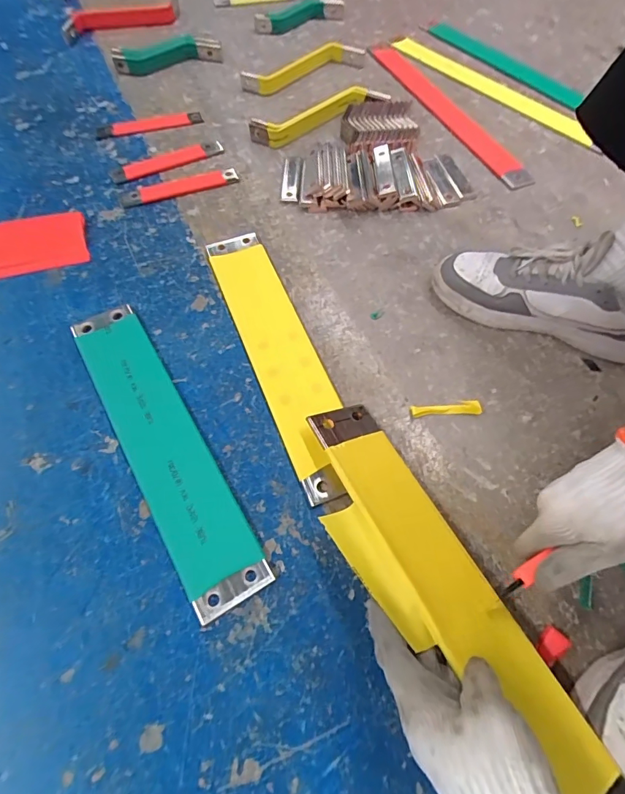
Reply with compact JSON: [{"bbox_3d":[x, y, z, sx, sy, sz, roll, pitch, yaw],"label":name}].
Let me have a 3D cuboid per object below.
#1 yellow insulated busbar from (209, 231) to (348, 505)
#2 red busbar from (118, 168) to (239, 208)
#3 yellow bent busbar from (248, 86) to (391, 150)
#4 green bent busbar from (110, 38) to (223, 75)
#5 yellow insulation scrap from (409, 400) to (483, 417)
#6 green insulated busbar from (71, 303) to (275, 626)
[{"bbox_3d":[-0.042,-0.063,0.531,0.080,0.012,0.396,-20,65,-11],"label":"yellow insulated busbar"},{"bbox_3d":[-0.212,-0.336,0.664,0.186,0.006,0.036,-24,66,-13],"label":"red busbar"},{"bbox_3d":[0.013,-0.503,0.741,0.260,0.034,0.061,-28,67,-15],"label":"yellow bent busbar"},{"bbox_3d":[-0.286,-0.678,0.822,0.203,0.038,0.044,-19,65,-11],"label":"green bent busbar"},{"bbox_3d":[0.159,0.013,0.498,0.083,0.008,0.018,-1,63,-2],"label":"yellow insulation scrap"},{"bbox_3d":[-0.171,0.047,0.472,0.081,0.012,0.386,-28,67,-15],"label":"green insulated busbar"}]

